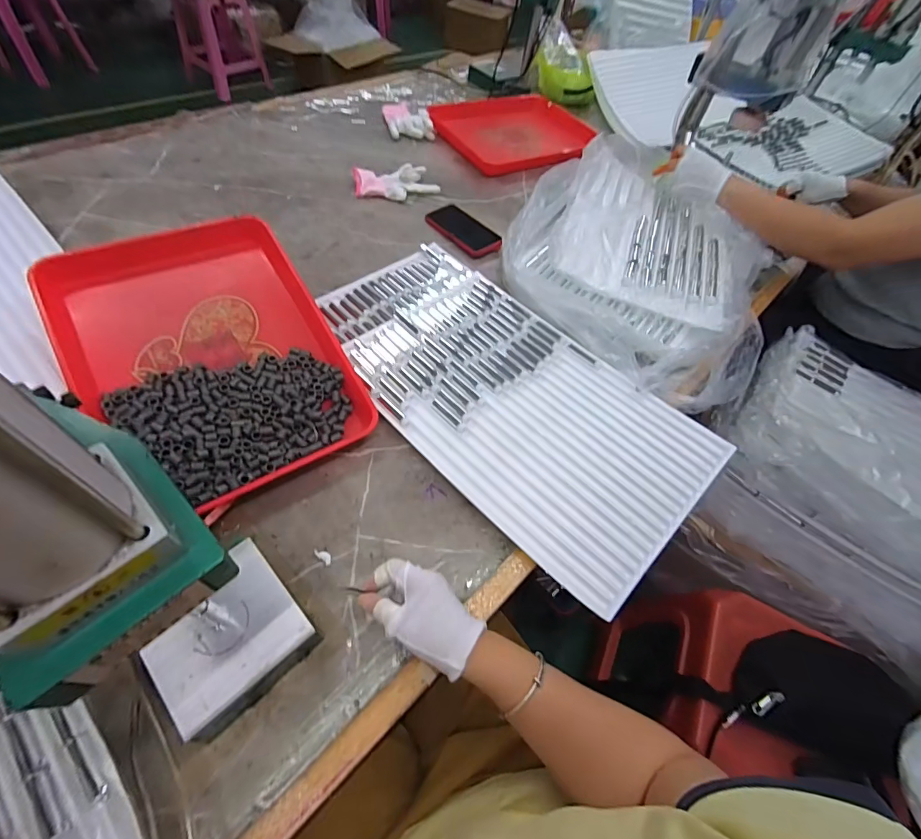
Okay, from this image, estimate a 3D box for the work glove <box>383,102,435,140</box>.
[{"bbox_3d":[-0.137,-0.770,1.108,0.109,0.034,0.172,-10,56,-11],"label":"work glove"}]

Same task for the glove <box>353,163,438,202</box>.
[{"bbox_3d":[-0.142,-0.519,0.934,0.170,0.032,0.109,-13,57,-13],"label":"glove"}]

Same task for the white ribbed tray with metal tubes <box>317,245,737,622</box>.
[{"bbox_3d":[0.052,-0.058,0.637,0.601,0.018,0.322,41,62,22],"label":"white ribbed tray with metal tubes"}]

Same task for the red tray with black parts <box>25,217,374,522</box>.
[{"bbox_3d":[-0.324,-0.092,0.564,0.295,0.057,0.402,-27,71,-27],"label":"red tray with black parts"}]

